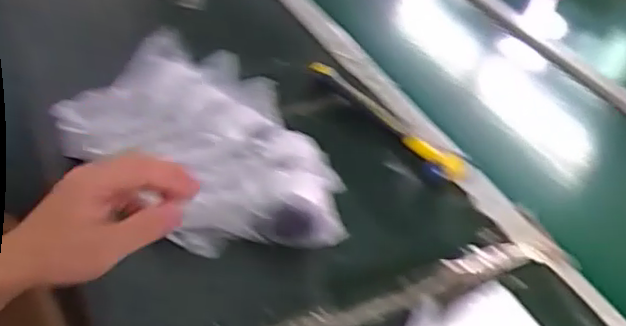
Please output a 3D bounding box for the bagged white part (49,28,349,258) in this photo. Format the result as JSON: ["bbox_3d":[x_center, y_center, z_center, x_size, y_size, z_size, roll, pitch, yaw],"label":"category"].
[{"bbox_3d":[-0.104,-0.016,0.644,0.296,0.078,0.180,27,43,23],"label":"bagged white part"}]

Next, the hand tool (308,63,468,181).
[{"bbox_3d":[0.084,-0.055,0.777,0.033,0.026,0.249,-26,50,-34],"label":"hand tool"}]

